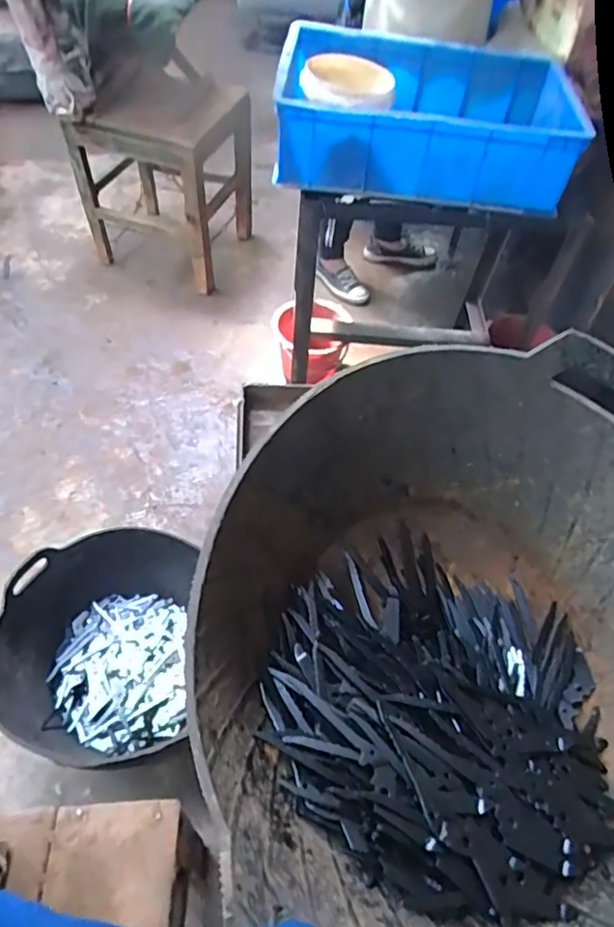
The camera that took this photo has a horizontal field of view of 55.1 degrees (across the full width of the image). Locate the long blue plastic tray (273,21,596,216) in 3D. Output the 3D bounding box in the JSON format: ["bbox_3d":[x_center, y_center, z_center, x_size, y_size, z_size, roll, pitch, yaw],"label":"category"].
[{"bbox_3d":[0.210,-0.620,1.061,0.497,0.171,0.324,3,52,-2],"label":"long blue plastic tray"}]

